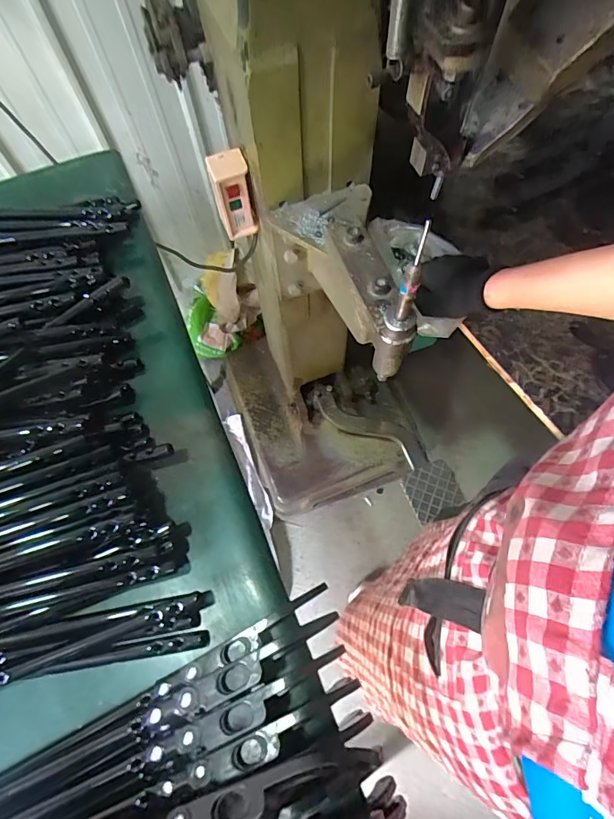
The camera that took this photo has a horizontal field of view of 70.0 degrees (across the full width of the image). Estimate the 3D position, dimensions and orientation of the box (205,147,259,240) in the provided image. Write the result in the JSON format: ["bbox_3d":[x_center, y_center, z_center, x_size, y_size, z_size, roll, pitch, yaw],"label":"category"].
[{"bbox_3d":[-0.103,-0.297,0.618,0.050,0.123,0.037,-15,67,-4],"label":"box"}]

